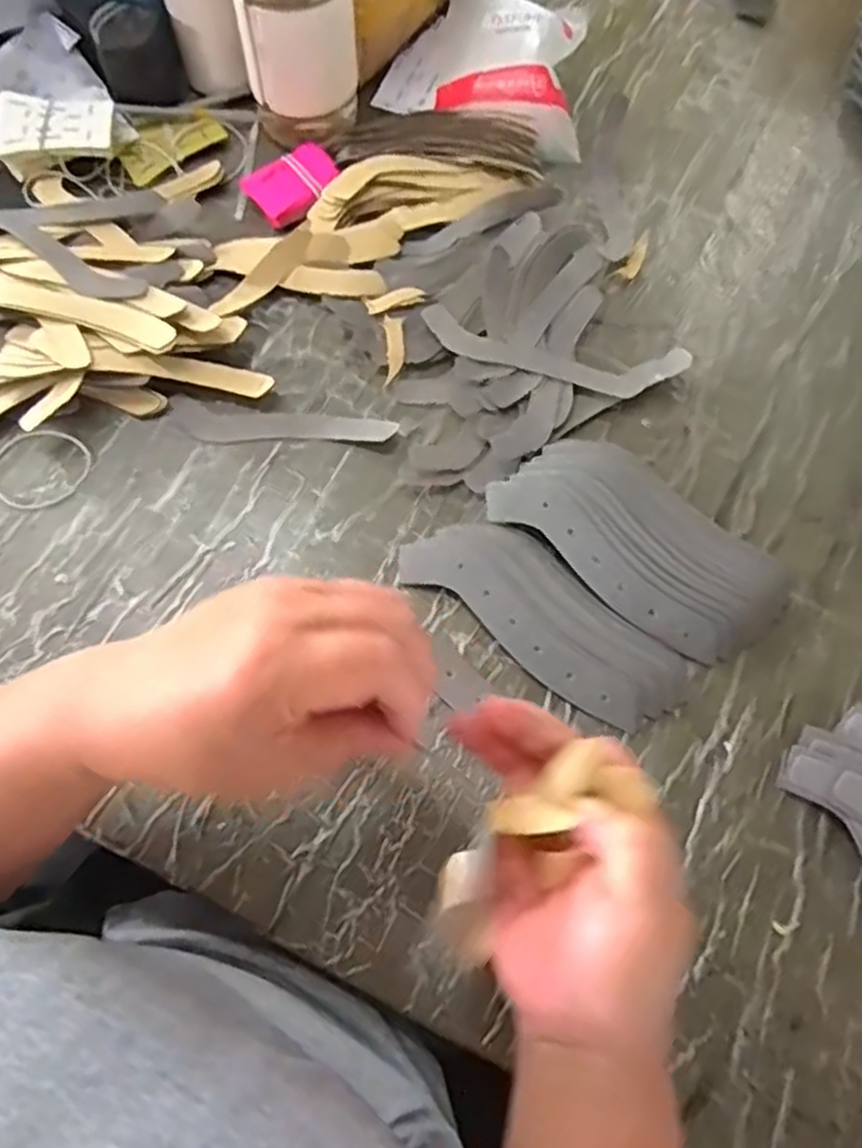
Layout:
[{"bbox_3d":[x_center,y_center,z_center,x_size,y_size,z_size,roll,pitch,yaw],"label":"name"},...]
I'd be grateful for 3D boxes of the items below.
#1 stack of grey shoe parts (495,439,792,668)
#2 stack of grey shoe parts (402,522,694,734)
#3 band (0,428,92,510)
[{"bbox_3d":[0.130,-0.021,0.460,0.176,0.020,0.086,38,73,12],"label":"stack of grey shoe parts"},{"bbox_3d":[0.069,0.023,0.448,0.175,0.013,0.070,36,73,11],"label":"stack of grey shoe parts"},{"bbox_3d":[-0.249,-0.068,0.475,0.055,0.007,0.059,41,75,6],"label":"band"}]

